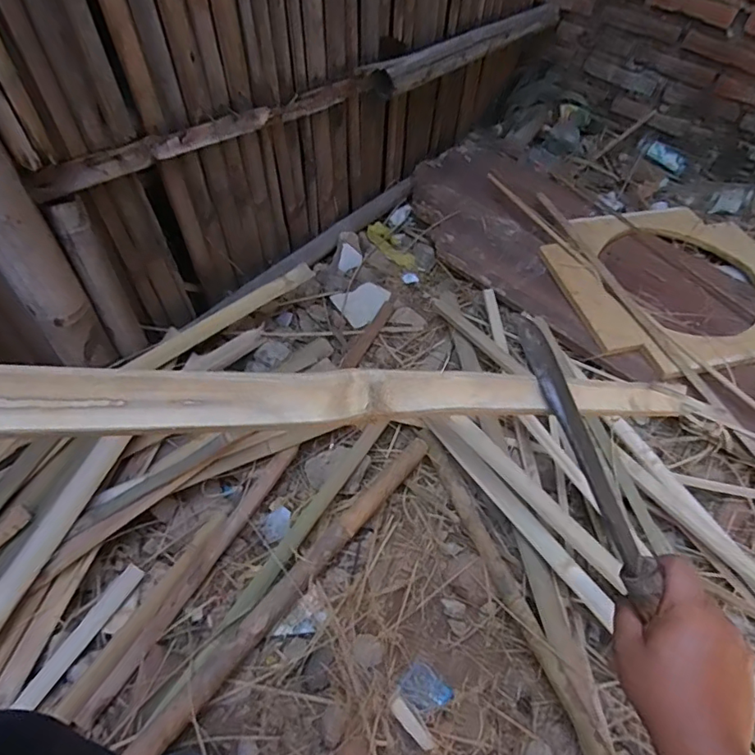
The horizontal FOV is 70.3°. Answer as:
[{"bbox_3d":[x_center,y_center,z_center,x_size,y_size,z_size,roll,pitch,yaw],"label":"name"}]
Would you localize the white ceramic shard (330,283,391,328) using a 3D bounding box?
[{"bbox_3d":[-0.025,-0.156,1.115,0.110,0.013,0.092,-28,61,-21],"label":"white ceramic shard"}]

